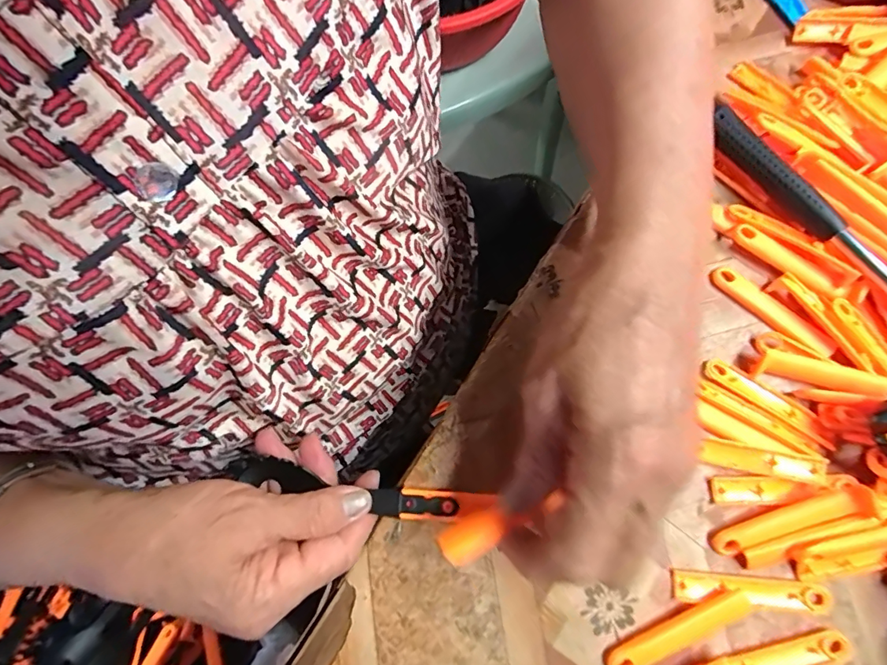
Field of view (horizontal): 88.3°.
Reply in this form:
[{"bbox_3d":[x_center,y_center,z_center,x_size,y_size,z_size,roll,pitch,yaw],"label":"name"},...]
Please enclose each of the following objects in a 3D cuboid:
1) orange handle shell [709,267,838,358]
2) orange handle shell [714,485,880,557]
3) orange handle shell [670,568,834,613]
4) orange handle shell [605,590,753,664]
[{"bbox_3d":[0.193,-0.012,0.270,0.074,0.006,0.014,43,80,11],"label":"orange handle shell"},{"bbox_3d":[0.177,0.097,0.234,0.076,0.007,0.015,-24,75,11],"label":"orange handle shell"},{"bbox_3d":[0.157,0.132,0.233,0.077,0.004,0.014,3,75,2],"label":"orange handle shell"},{"bbox_3d":[0.118,0.151,0.229,0.077,0.005,0.015,-23,76,-5],"label":"orange handle shell"}]

